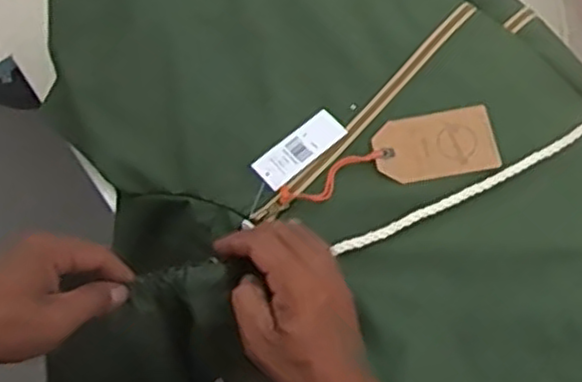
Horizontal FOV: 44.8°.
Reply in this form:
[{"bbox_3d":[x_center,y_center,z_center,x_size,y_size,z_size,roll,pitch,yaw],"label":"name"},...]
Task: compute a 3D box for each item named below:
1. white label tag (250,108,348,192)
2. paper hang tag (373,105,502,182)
[{"bbox_3d":[0.008,-0.035,0.603,0.081,0.004,0.033,-40,76,-10],"label":"white label tag"},{"bbox_3d":[0.120,-0.038,0.591,0.098,0.004,0.057,-9,72,-1],"label":"paper hang tag"}]

